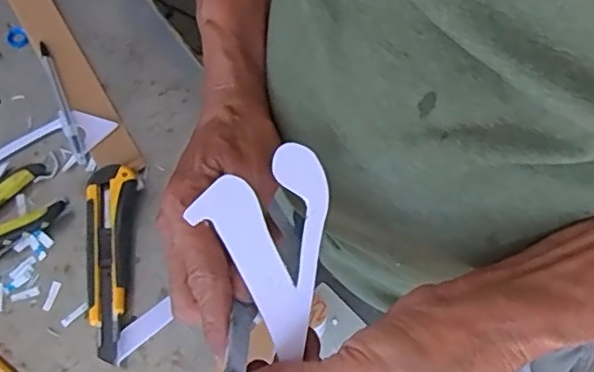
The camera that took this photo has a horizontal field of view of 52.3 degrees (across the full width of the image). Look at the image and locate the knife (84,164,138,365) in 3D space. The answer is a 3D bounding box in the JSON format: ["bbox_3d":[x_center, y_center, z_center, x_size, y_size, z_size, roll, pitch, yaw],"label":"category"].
[{"bbox_3d":[-0.158,0.061,0.510,0.041,0.021,0.161,-7,66,0],"label":"knife"}]

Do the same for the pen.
[{"bbox_3d":[-0.225,-0.081,0.578,0.012,0.007,0.142,-24,67,-7],"label":"pen"}]

